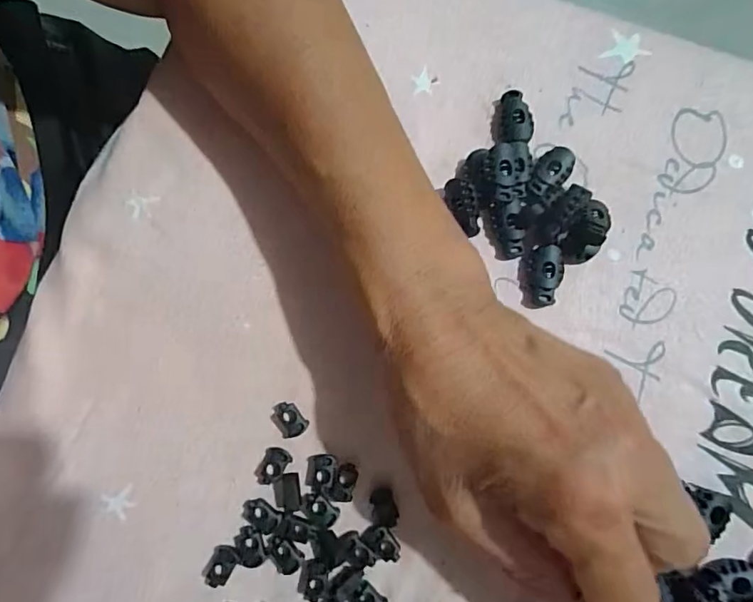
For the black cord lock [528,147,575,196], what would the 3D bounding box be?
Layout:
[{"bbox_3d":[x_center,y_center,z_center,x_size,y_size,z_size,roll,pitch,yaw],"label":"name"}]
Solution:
[{"bbox_3d":[0.087,-0.064,0.240,0.016,0.008,0.028,35,80,5],"label":"black cord lock"}]

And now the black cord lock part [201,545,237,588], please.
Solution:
[{"bbox_3d":[-0.067,0.113,0.204,0.011,0.004,0.016,26,79,3],"label":"black cord lock part"}]

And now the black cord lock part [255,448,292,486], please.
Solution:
[{"bbox_3d":[-0.046,0.074,0.212,0.012,0.004,0.017,25,79,3],"label":"black cord lock part"}]

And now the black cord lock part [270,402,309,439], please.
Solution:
[{"bbox_3d":[-0.040,0.054,0.216,0.012,0.005,0.017,-44,83,-9],"label":"black cord lock part"}]

